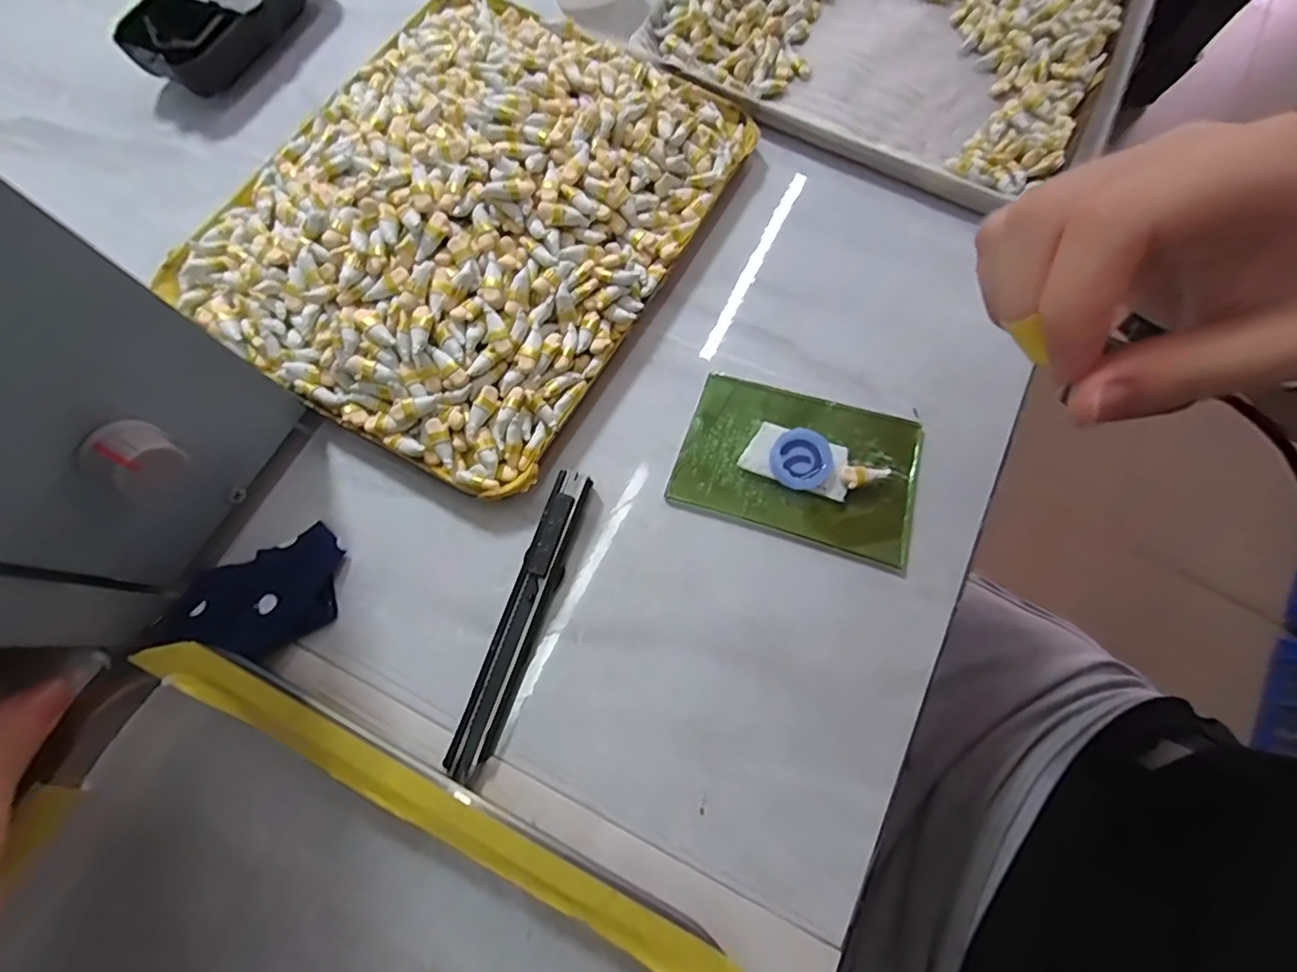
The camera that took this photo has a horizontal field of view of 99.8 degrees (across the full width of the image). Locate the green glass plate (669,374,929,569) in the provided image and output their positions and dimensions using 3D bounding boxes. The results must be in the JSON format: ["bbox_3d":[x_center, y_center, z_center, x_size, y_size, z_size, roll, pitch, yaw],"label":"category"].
[{"bbox_3d":[0.068,-0.011,0.243,0.102,0.010,0.067,17,75,3],"label":"green glass plate"}]

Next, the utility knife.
[{"bbox_3d":[-0.050,0.052,0.221,0.014,0.012,0.122,19,75,4],"label":"utility knife"}]

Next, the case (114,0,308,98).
[{"bbox_3d":[-0.225,-0.256,0.292,0.045,0.027,0.108,29,76,6],"label":"case"}]

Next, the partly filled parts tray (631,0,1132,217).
[{"bbox_3d":[0.143,-0.274,0.313,0.235,0.028,0.216,26,75,5],"label":"partly filled parts tray"}]

